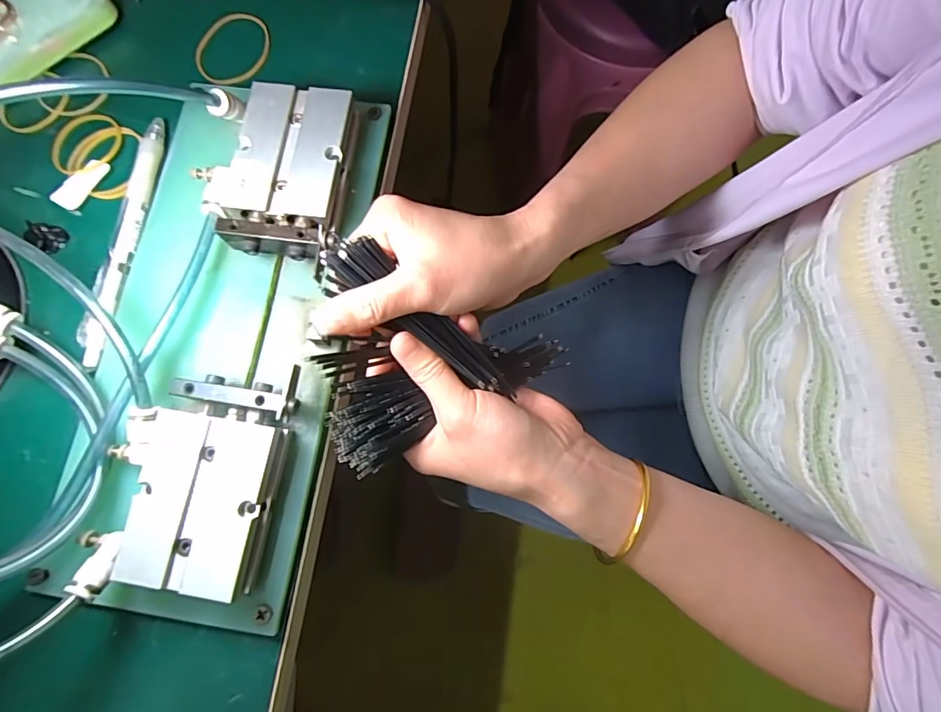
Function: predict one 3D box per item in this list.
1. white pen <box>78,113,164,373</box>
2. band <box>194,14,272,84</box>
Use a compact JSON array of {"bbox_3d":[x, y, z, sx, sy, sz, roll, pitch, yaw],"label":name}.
[{"bbox_3d":[-0.189,-0.065,0.255,0.013,0.007,0.142,7,78,1],"label":"white pen"},{"bbox_3d":[-0.148,-0.192,0.289,0.049,0.004,0.047,0,78,-1],"label":"band"}]

